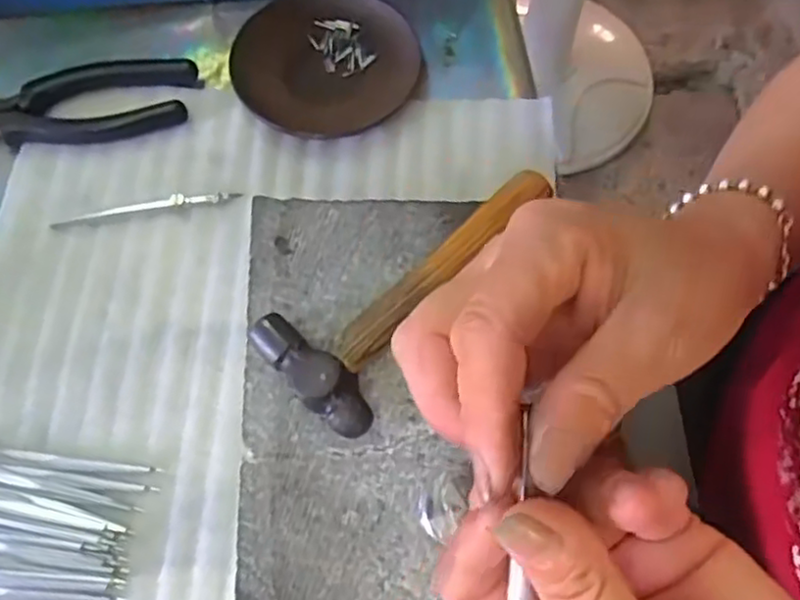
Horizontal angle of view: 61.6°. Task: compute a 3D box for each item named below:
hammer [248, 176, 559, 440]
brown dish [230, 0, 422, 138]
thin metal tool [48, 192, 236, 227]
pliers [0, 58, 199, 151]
[{"bbox_3d":[0.007,-0.014,0.306,0.062,0.022,0.153,40,74,14],"label":"hammer"},{"bbox_3d":[-0.045,-0.151,0.421,0.113,0.015,0.105,0,68,0],"label":"brown dish"},{"bbox_3d":[-0.147,-0.055,0.387,0.107,0.007,0.011,-12,69,-5],"label":"thin metal tool"},{"bbox_3d":[-0.207,-0.117,0.407,0.162,0.015,0.048,-10,69,-4],"label":"pliers"}]

